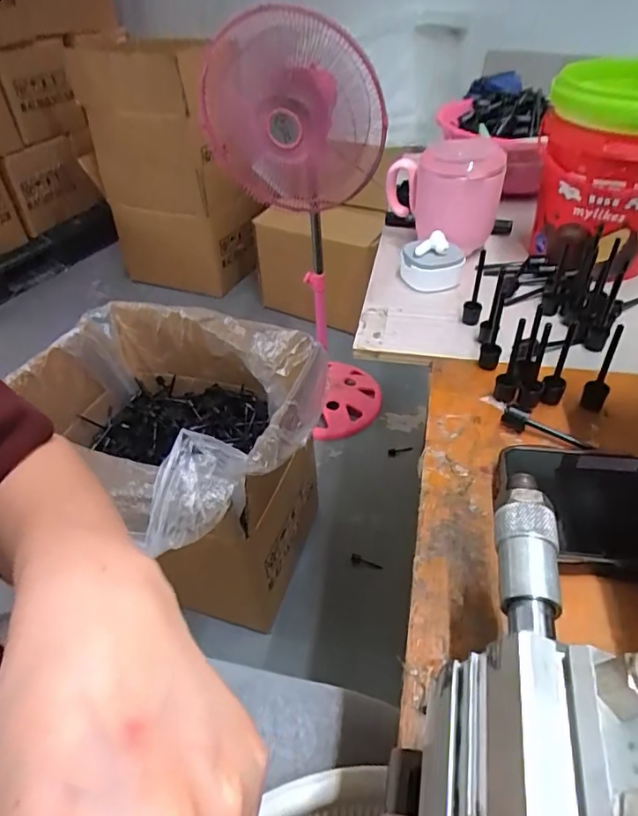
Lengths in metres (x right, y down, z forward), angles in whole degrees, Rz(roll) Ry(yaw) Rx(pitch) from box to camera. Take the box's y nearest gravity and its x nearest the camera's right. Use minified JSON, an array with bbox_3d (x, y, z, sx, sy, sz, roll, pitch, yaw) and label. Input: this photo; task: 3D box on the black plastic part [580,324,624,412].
[{"bbox_3d":[0.183,-0.024,0.341,0.014,0.061,0.009,18,47,22],"label":"black plastic part"}]

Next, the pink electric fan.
[{"bbox_3d":[-0.025,-0.327,1.158,0.324,0.861,0.252,-9,43,-6],"label":"pink electric fan"}]

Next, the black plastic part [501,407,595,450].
[{"bbox_3d":[0.145,0.014,0.339,0.056,0.009,0.011,22,48,25],"label":"black plastic part"}]

